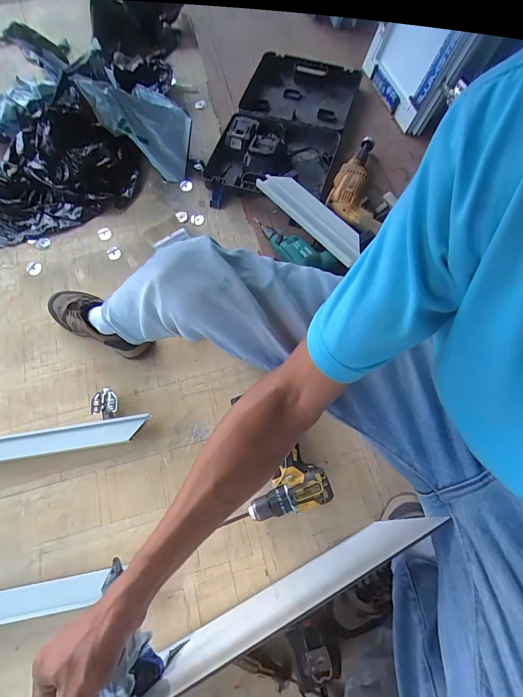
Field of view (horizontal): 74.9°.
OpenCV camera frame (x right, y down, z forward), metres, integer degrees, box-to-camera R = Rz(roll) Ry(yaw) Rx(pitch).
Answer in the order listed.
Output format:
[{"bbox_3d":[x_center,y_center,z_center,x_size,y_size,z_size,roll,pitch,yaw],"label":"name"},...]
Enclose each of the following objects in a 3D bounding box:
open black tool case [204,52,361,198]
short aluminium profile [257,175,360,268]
[{"bbox_3d":[0.071,-0.638,0.981,0.323,0.073,0.549,17,70,7],"label":"open black tool case"},{"bbox_3d":[0.124,-0.327,0.830,0.082,0.024,0.320,-38,72,-11],"label":"short aluminium profile"}]

